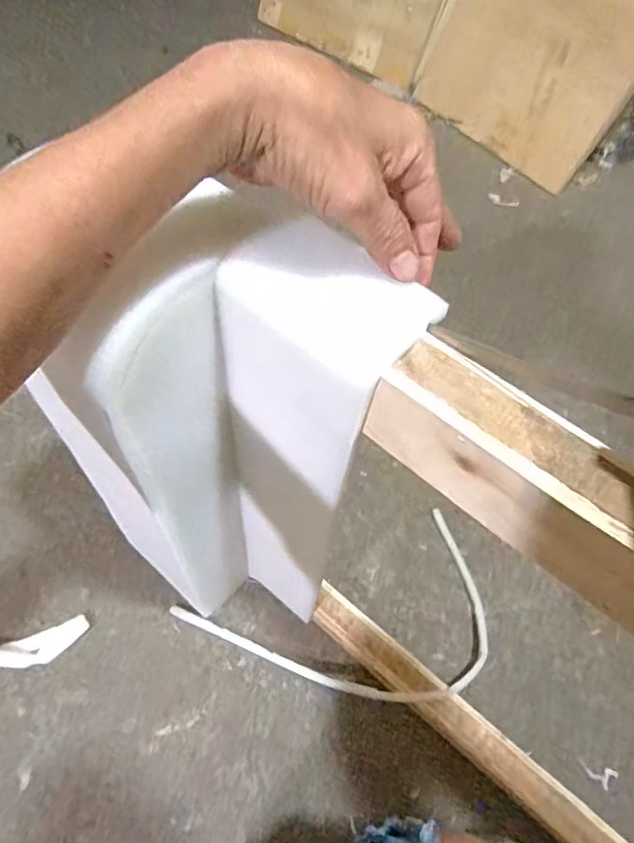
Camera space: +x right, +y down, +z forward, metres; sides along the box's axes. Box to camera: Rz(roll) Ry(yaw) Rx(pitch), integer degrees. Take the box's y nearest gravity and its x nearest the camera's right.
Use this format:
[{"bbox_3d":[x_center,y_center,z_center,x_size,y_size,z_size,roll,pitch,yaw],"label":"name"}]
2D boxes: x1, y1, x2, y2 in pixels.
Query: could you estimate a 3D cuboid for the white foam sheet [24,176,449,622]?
[{"bbox_3d":[-0.070,0.054,0.458,0.159,0.468,0.104,6,55,-10],"label":"white foam sheet"}]

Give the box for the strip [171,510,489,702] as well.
[{"bbox_3d":[0.039,0.270,0.700,0.397,0.042,0.223,-18,60,-13],"label":"strip"}]

